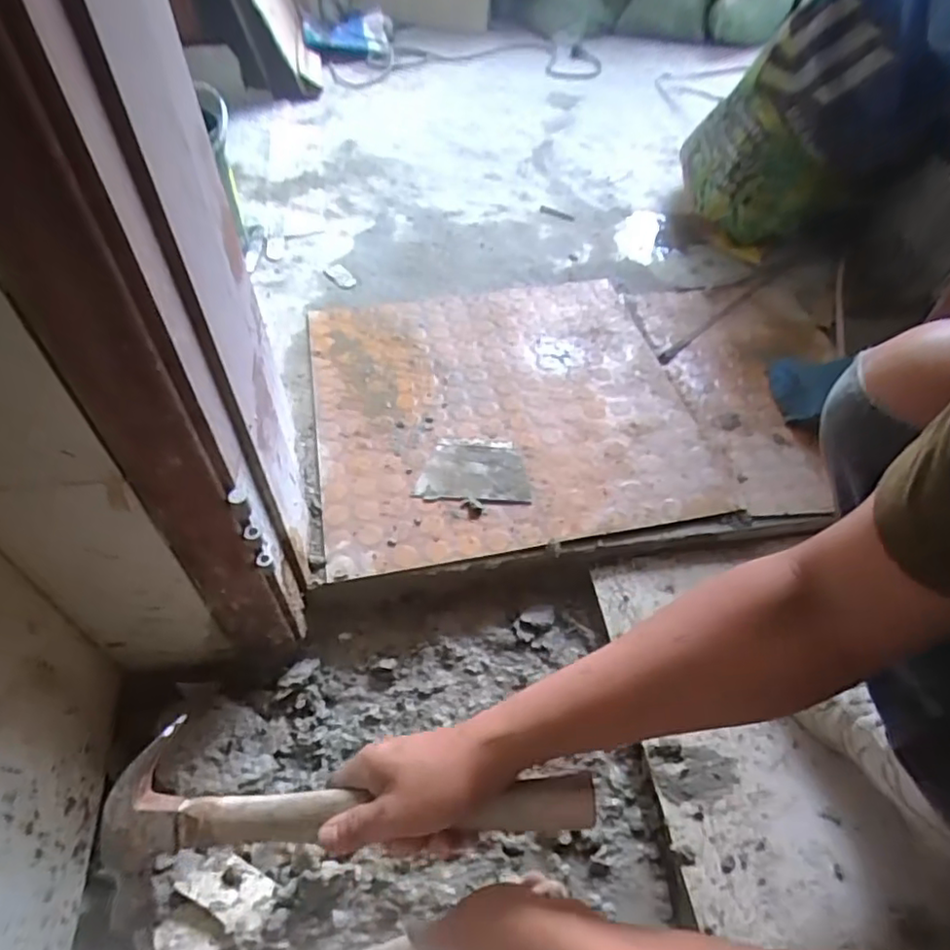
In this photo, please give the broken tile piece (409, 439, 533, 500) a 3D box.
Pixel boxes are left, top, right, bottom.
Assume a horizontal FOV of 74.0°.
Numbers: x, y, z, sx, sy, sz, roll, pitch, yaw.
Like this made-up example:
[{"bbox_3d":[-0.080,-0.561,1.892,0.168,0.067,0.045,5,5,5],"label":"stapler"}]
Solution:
[{"bbox_3d":[0.000,-0.007,0.795,0.136,0.009,0.096,3,50,2],"label":"broken tile piece"}]

